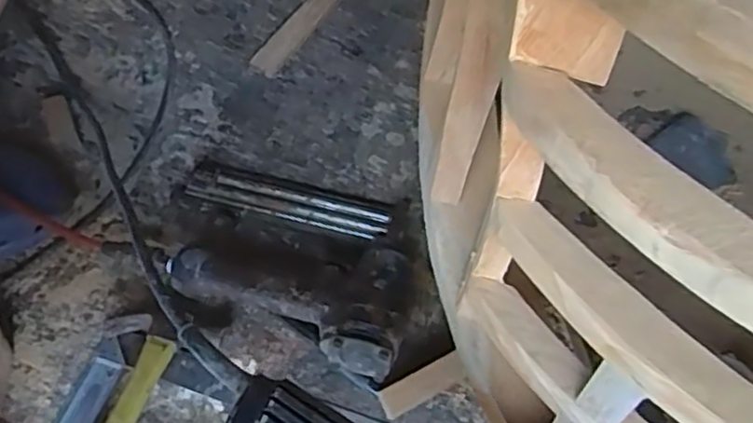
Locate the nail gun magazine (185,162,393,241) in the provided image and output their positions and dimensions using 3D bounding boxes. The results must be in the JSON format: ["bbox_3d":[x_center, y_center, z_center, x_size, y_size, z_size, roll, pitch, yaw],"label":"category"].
[{"bbox_3d":[-0.080,-0.009,0.633,0.185,0.021,0.045,15,60,5],"label":"nail gun magazine"}]

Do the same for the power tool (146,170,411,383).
[{"bbox_3d":[-0.067,0.058,0.570,0.197,0.055,0.101,23,61,10],"label":"power tool"}]

